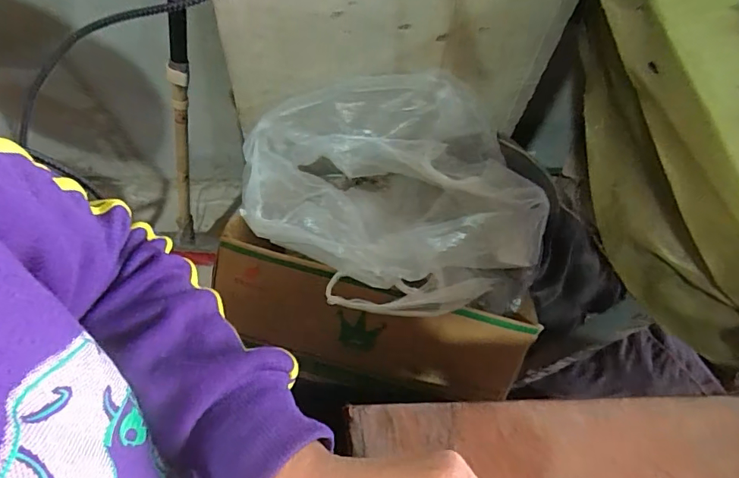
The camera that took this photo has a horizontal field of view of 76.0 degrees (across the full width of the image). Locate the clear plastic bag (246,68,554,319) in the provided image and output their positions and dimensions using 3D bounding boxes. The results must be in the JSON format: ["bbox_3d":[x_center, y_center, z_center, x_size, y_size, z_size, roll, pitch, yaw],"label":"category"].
[{"bbox_3d":[0.027,-0.056,0.632,0.367,0.174,0.336,-11,61,-11],"label":"clear plastic bag"}]

